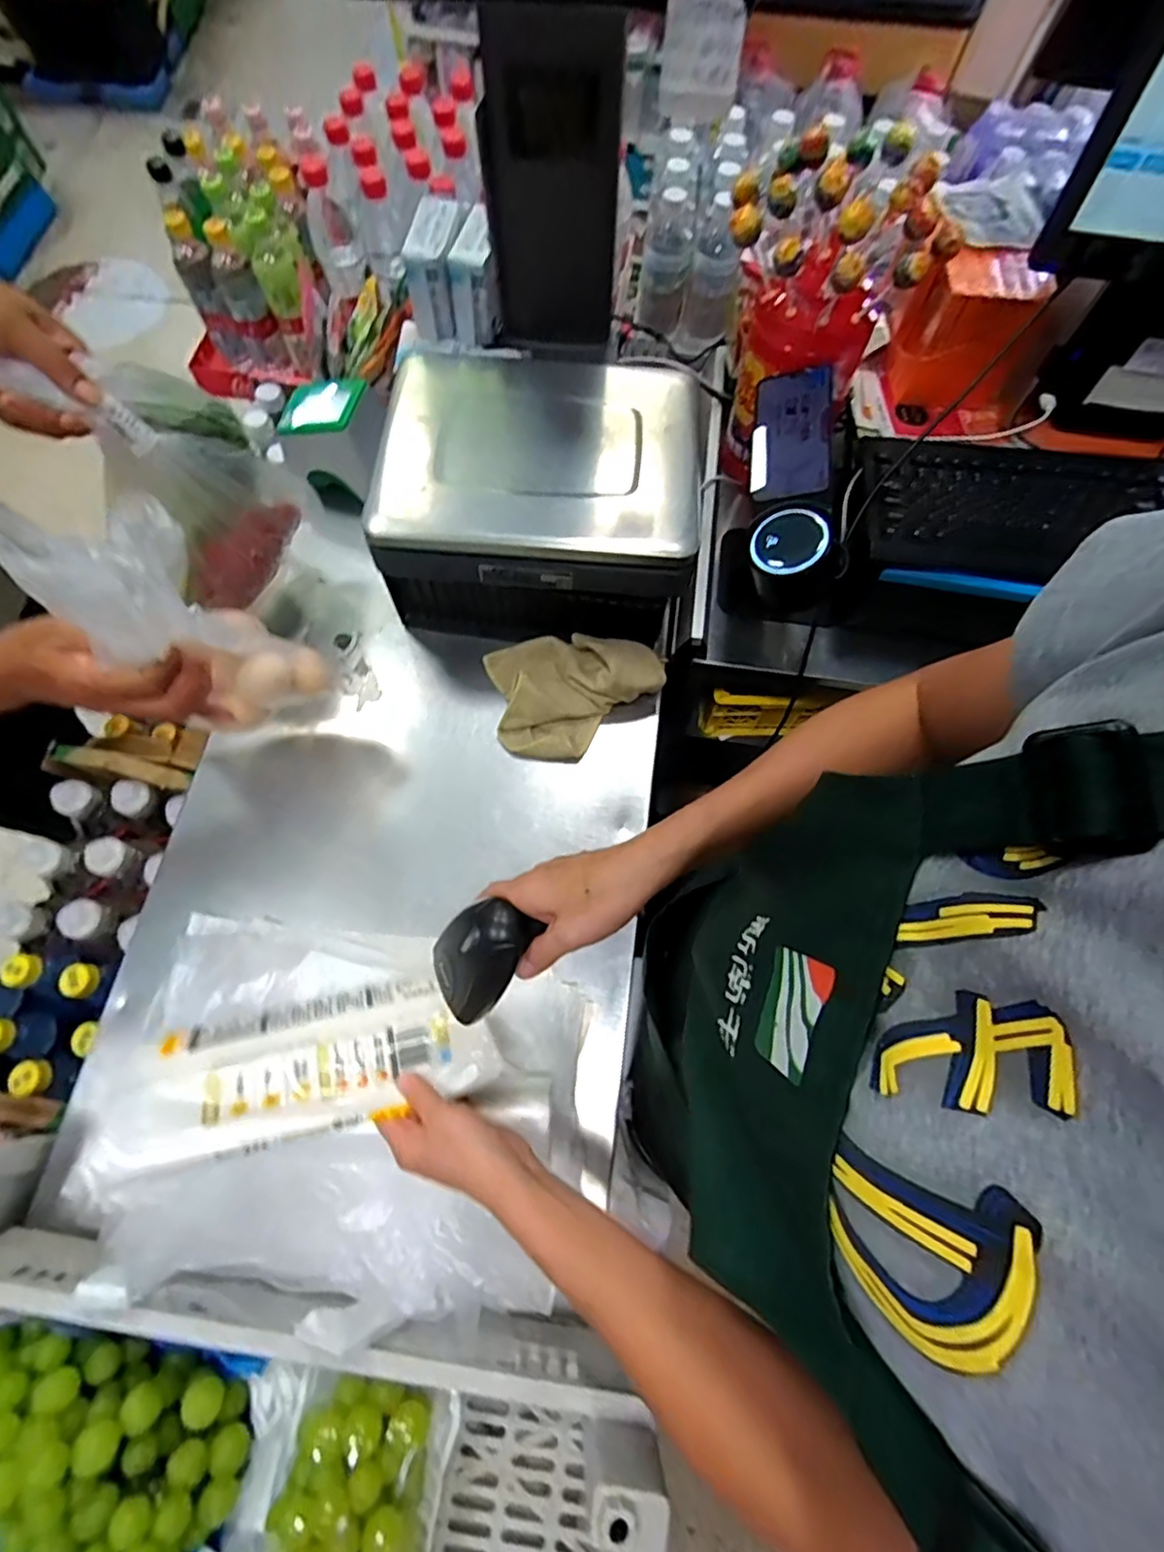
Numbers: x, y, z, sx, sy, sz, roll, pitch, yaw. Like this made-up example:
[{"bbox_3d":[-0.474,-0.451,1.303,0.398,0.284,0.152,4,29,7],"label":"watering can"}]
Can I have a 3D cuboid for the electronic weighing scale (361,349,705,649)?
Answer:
[{"bbox_3d":[-0.047,-0.325,0.707,0.315,0.190,0.293,3,70,-1],"label":"electronic weighing scale"}]

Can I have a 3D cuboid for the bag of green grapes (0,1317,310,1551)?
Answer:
[{"bbox_3d":[-0.358,0.475,0.427,0.285,0.078,0.155,7,70,1],"label":"bag of green grapes"}]

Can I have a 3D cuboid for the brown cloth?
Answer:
[{"bbox_3d":[-0.004,-0.099,0.705,0.196,0.066,0.147,-10,71,-5],"label":"brown cloth"}]

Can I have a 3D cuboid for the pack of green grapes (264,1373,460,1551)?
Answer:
[{"bbox_3d":[-0.157,0.518,0.426,0.114,0.069,0.184,7,70,1],"label":"pack of green grapes"}]

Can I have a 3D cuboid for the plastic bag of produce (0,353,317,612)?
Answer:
[{"bbox_3d":[-0.358,-0.281,0.592,0.070,0.199,0.176,24,71,7],"label":"plastic bag of produce"}]

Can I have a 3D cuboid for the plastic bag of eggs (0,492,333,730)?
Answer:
[{"bbox_3d":[-0.305,-0.130,0.489,0.114,0.255,0.075,-32,74,-12],"label":"plastic bag of eggs"}]

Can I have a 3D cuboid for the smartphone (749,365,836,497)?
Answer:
[{"bbox_3d":[0.209,-0.348,0.623,0.076,0.015,0.157,0,74,24],"label":"smartphone"}]

